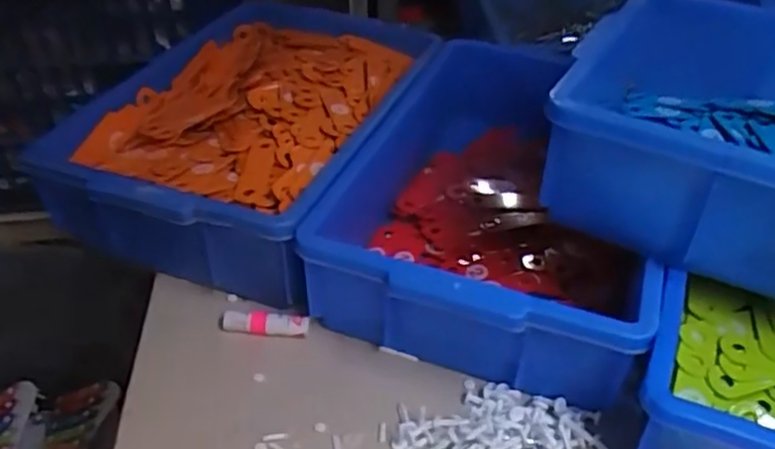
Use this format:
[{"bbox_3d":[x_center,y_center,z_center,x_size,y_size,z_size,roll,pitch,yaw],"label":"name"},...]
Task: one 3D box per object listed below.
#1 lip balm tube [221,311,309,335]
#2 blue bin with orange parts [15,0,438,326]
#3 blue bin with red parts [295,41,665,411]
[{"bbox_3d":[-0.095,0.076,0.523,0.067,0.019,0.015,1,39,2],"label":"lip balm tube"},{"bbox_3d":[-0.126,-0.090,0.664,0.255,0.107,0.383,12,41,15],"label":"blue bin with orange parts"},{"bbox_3d":[0.107,-0.030,0.597,0.237,0.101,0.395,13,41,15],"label":"blue bin with red parts"}]

